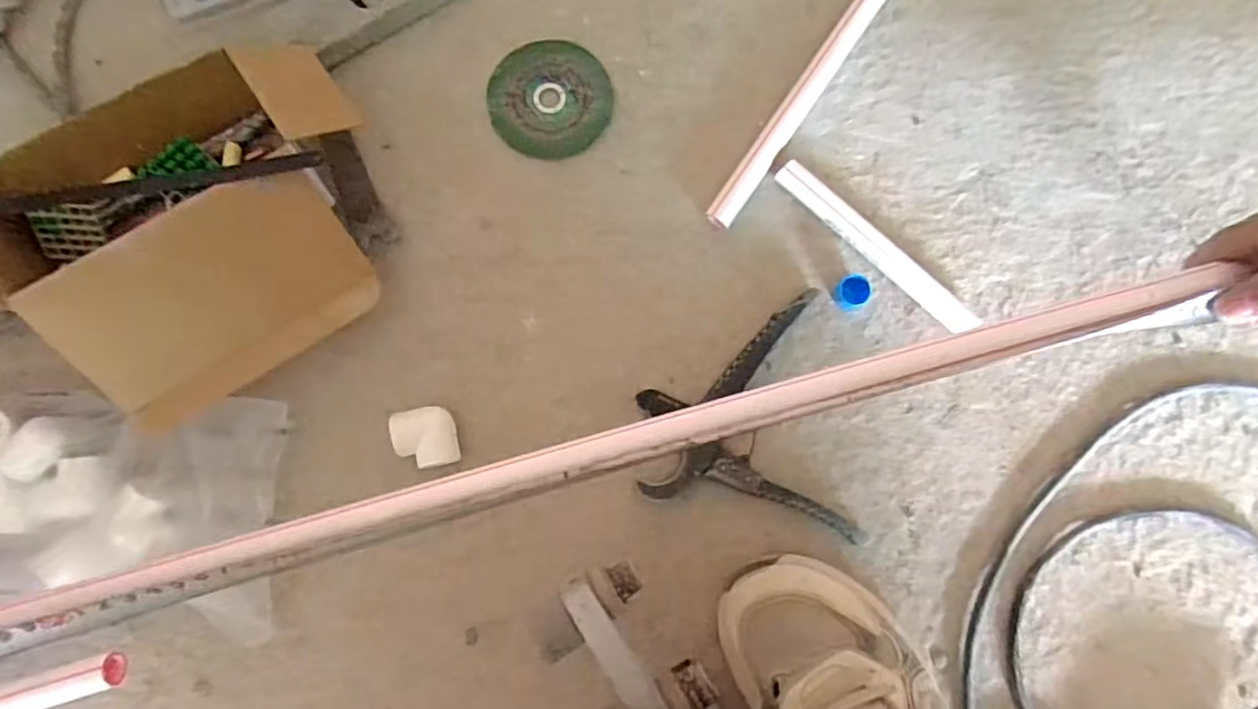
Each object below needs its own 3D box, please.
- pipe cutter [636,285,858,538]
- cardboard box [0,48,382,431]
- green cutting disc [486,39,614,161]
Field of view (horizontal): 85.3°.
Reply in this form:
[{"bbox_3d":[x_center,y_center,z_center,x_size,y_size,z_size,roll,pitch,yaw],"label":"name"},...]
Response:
[{"bbox_3d":[0.079,0.058,0.494,0.148,0.016,0.177,-12,84,-4],"label":"pipe cutter"},{"bbox_3d":[-0.292,-0.076,0.451,0.269,0.092,0.196,-33,86,-6],"label":"cardboard box"},{"bbox_3d":[-0.060,-0.199,0.526,0.092,0.007,0.092,3,83,-2],"label":"green cutting disc"}]

